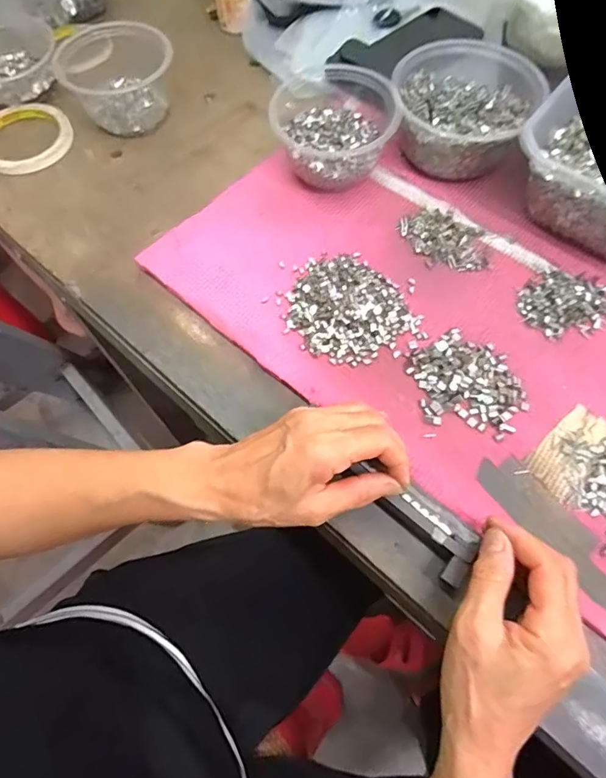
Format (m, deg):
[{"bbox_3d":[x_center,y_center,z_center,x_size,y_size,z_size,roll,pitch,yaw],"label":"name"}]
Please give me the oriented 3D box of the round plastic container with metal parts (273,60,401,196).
[{"bbox_3d":[0.032,-0.247,0.453,0.105,0.061,0.102,-1,68,2],"label":"round plastic container with metal parts"}]

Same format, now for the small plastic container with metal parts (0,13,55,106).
[{"bbox_3d":[-0.329,-0.363,0.525,0.115,0.039,0.106,-31,70,-10],"label":"small plastic container with metal parts"}]

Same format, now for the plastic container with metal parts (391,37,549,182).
[{"bbox_3d":[0.156,-0.275,0.461,0.131,0.059,0.145,21,70,11],"label":"plastic container with metal parts"}]

